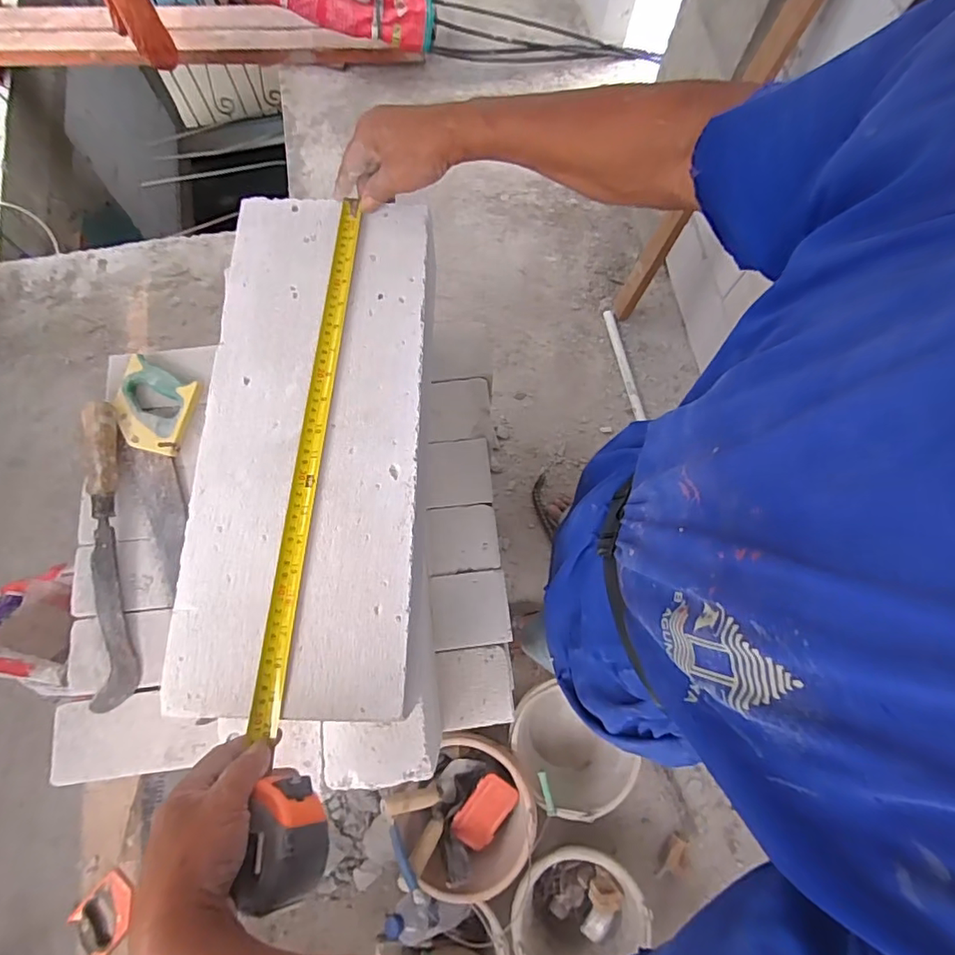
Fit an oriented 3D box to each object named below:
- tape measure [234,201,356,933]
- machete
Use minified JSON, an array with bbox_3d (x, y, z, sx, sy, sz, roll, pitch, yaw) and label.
[{"bbox_3d":[-0.143,0.007,0.453,0.069,0.058,0.579,-1,69,-1],"label":"tape measure"},{"bbox_3d":[-0.511,0.098,0.720,0.059,0.061,0.421,-10,75,-4],"label":"machete"}]

